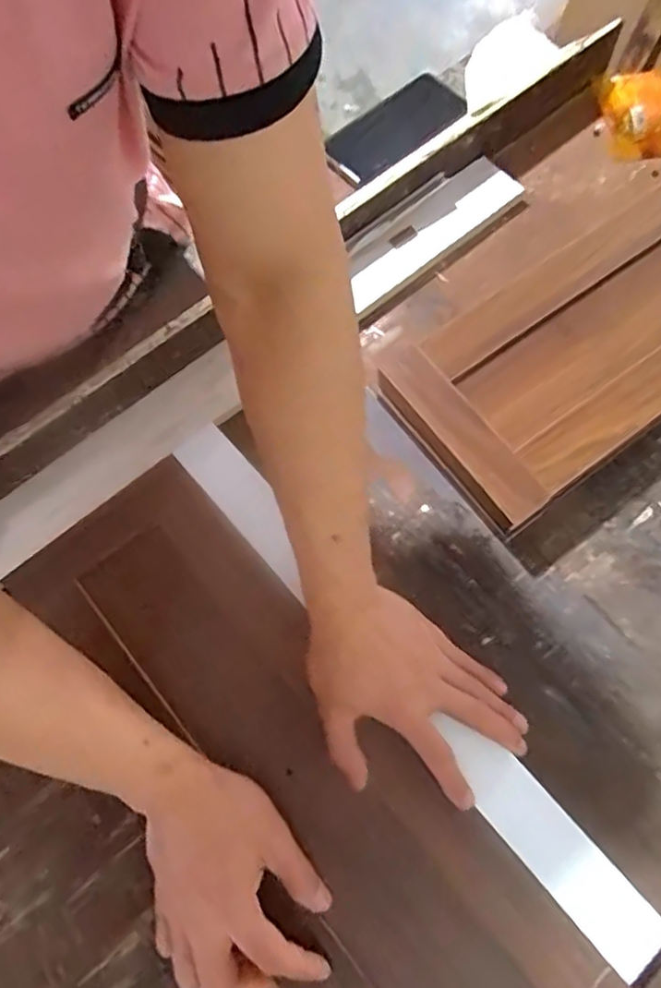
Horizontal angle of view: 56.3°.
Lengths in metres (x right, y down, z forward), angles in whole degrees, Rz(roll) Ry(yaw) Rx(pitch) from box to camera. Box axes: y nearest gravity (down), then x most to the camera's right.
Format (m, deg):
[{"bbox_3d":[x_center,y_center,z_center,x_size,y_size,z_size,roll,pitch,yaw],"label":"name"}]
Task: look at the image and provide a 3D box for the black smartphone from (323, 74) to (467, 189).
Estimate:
[{"bbox_3d":[0.068,-0.391,0.662,0.154,0.009,0.067,-38,82,-2],"label":"black smartphone"}]

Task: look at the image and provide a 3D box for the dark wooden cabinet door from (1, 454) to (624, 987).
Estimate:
[{"bbox_3d":[-0.036,0.194,0.451,0.165,0.023,0.503,-39,72,-12],"label":"dark wooden cabinet door"}]

